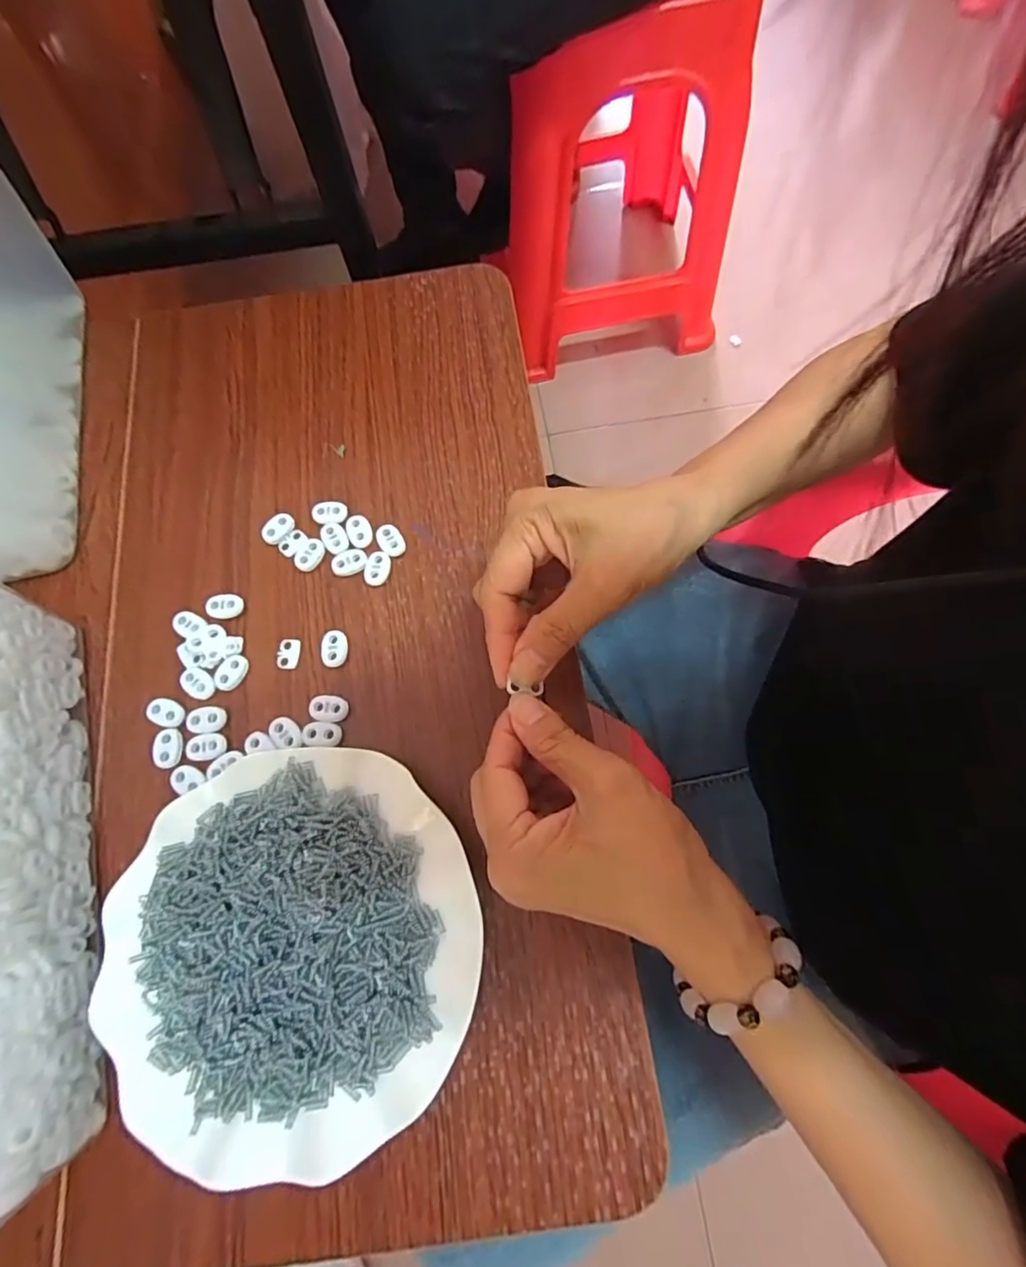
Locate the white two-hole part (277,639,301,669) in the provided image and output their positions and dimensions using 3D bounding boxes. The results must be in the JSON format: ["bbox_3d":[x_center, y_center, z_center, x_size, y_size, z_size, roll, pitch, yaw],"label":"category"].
[{"bbox_3d":[-0.138,0.012,0.338,0.014,0.004,0.019,0,72,1],"label":"white two-hole part"}]

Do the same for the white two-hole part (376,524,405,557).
[{"bbox_3d":[-0.079,-0.060,0.358,0.015,0.007,0.021,-24,73,-7],"label":"white two-hole part"}]

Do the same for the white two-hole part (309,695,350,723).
[{"bbox_3d":[-0.108,0.044,0.325,0.023,0.004,0.015,4,72,2],"label":"white two-hole part"}]

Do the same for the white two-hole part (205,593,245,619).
[{"bbox_3d":[-0.181,-0.017,0.348,0.021,0.006,0.015,-9,72,-2],"label":"white two-hole part"}]

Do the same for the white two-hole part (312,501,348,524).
[{"bbox_3d":[-0.121,-0.079,0.364,0.023,0.007,0.015,-3,72,0],"label":"white two-hole part"}]

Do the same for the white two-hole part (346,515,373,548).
[{"bbox_3d":[-0.100,-0.067,0.357,0.016,0.004,0.024,-28,74,-8],"label":"white two-hole part"}]

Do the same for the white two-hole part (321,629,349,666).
[{"bbox_3d":[-0.109,0.009,0.338,0.015,0.005,0.022,-2,72,0],"label":"white two-hole part"}]

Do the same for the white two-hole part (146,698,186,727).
[{"bbox_3d":[-0.206,0.047,0.327,0.024,0.004,0.015,19,73,7],"label":"white two-hole part"}]

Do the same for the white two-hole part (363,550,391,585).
[{"bbox_3d":[-0.087,-0.041,0.352,0.016,0.005,0.022,12,73,5],"label":"white two-hole part"}]

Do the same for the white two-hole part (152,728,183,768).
[{"bbox_3d":[-0.201,0.066,0.320,0.016,0.004,0.022,-7,72,-1],"label":"white two-hole part"}]

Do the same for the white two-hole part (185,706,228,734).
[{"bbox_3d":[-0.182,0.051,0.325,0.022,0.004,0.016,-10,72,-2],"label":"white two-hole part"}]

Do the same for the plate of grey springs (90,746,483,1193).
[{"bbox_3d":[-0.110,0.153,0.280,0.181,0.026,0.178,0,72,1],"label":"plate of grey springs"}]

